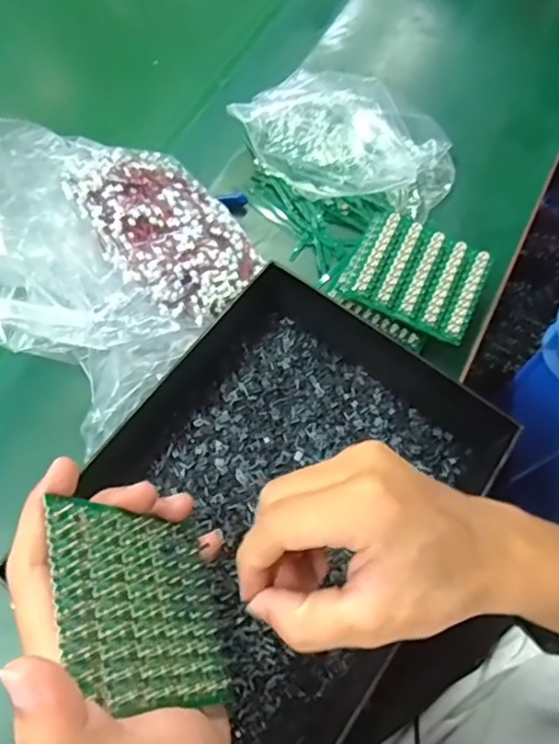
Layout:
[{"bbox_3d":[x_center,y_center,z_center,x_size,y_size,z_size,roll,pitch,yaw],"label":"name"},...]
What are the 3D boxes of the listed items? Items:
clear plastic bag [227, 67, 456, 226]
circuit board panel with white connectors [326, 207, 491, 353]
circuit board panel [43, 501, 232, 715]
[{"bbox_3d":[0.058,-0.193,0.473,0.178,0.061,0.106,22,68,7],"label":"clear plastic bag"},{"bbox_3d":[0.098,-0.068,0.439,0.096,0.030,0.083,27,68,9],"label":"circuit board panel with white connectors"},{"bbox_3d":[-0.055,0.094,0.239,0.004,0.084,0.077,-33,54,19],"label":"circuit board panel"}]

